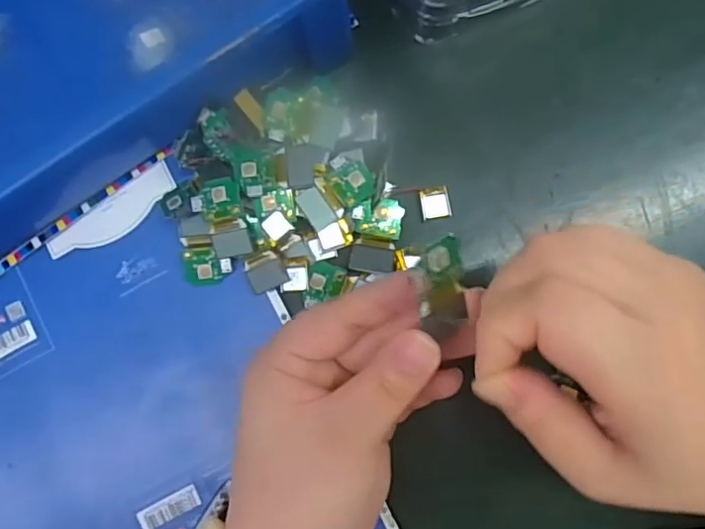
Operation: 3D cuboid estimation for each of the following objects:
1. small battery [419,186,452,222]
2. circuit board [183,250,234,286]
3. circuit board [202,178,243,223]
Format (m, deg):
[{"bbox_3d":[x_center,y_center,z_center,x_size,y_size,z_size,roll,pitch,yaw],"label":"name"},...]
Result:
[{"bbox_3d":[0.042,-0.031,0.303,0.014,0.004,0.017,-10,85,2],"label":"small battery"},{"bbox_3d":[-0.073,0.002,0.303,0.024,0.007,0.018,-3,86,3],"label":"circuit board"},{"bbox_3d":[-0.064,-0.031,0.292,0.018,0.004,0.020,-7,99,7],"label":"circuit board"}]

